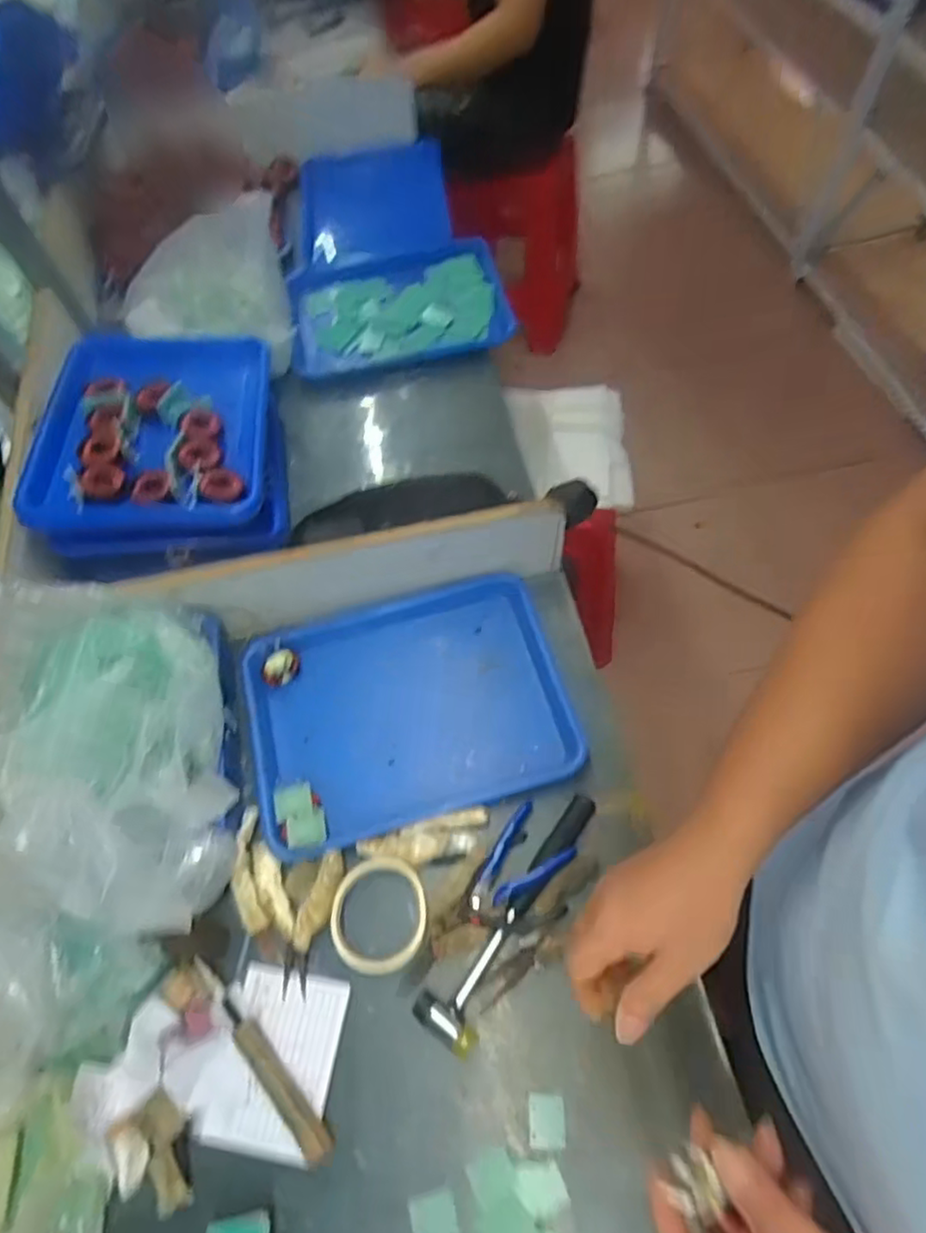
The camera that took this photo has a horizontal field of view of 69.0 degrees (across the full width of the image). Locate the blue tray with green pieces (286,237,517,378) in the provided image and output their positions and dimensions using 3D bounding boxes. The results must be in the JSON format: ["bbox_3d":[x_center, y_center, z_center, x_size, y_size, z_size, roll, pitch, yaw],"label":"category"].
[{"bbox_3d":[-0.102,-0.476,1.038,0.319,0.063,0.235,-10,60,-2],"label":"blue tray with green pieces"}]

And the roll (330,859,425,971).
[{"bbox_3d":[-0.078,0.277,0.629,0.087,0.020,0.098,3,61,6],"label":"roll"}]

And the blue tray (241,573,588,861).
[{"bbox_3d":[-0.059,0.091,0.721,0.333,0.032,0.243,-15,60,-4],"label":"blue tray"}]

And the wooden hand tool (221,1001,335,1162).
[{"bbox_3d":[-0.162,0.391,0.572,0.024,0.019,0.147,-41,66,-18],"label":"wooden hand tool"}]

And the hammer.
[{"bbox_3d":[0.047,0.271,0.628,0.057,0.024,0.249,29,66,19],"label":"hammer"}]

